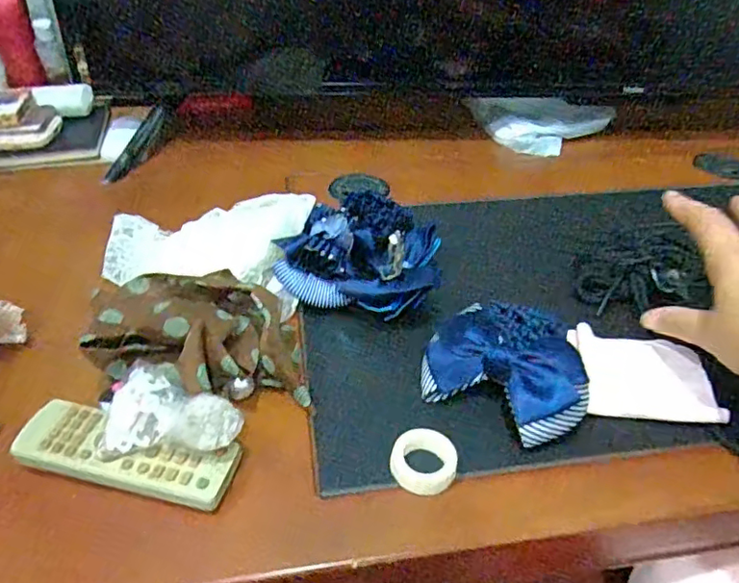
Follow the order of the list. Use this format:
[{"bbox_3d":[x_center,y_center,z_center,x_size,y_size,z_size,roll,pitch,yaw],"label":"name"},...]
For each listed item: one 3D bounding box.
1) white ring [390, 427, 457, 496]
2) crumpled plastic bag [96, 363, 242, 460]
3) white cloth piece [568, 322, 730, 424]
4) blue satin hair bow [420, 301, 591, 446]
[{"bbox_3d":[0.031,0.096,0.326,0.036,0.015,0.033,1,38,-1],"label":"white ring"},{"bbox_3d":[-0.107,0.071,0.313,0.072,0.032,0.050,12,39,13],"label":"crumpled plastic bag"},{"bbox_3d":[0.182,0.055,0.382,0.080,0.011,0.074,5,38,5],"label":"white cloth piece"},{"bbox_3d":[0.091,0.038,0.371,0.099,0.031,0.108,14,39,16],"label":"blue satin hair bow"}]

